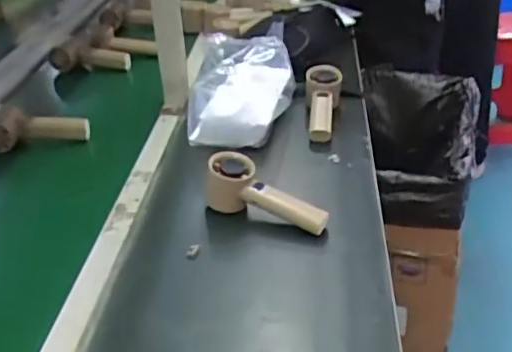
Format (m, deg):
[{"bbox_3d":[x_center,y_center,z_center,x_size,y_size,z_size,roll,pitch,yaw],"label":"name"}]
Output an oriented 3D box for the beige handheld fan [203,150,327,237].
[{"bbox_3d":[0.012,0.028,0.743,0.156,0.063,0.044,24,36,10],"label":"beige handheld fan"}]

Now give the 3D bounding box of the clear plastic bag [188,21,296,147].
[{"bbox_3d":[-0.019,-0.152,1.005,0.159,0.101,0.312,5,31,0],"label":"clear plastic bag"}]

